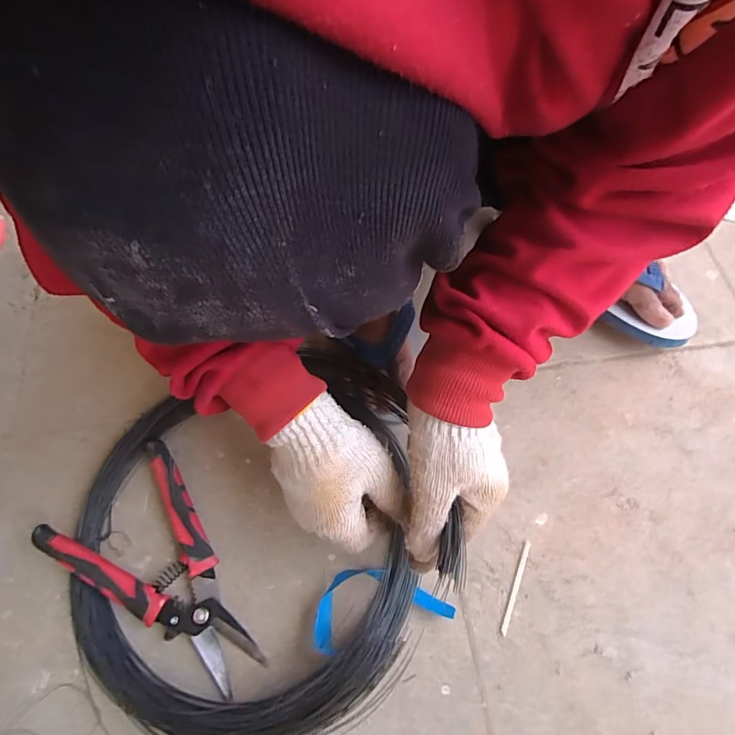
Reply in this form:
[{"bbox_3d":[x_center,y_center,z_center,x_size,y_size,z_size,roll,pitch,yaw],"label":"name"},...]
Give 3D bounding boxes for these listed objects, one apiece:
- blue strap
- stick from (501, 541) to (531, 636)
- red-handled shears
[{"bbox_3d":[0.008,0.192,0.365,0.117,0.031,0.053,-12,67,-7],"label":"blue strap"},{"bbox_3d":[0.130,0.191,0.384,0.005,0.004,0.078,23,68,8],"label":"stick"},{"bbox_3d":[-0.164,0.171,0.366,0.113,0.032,0.195,-42,74,-17],"label":"red-handled shears"}]

